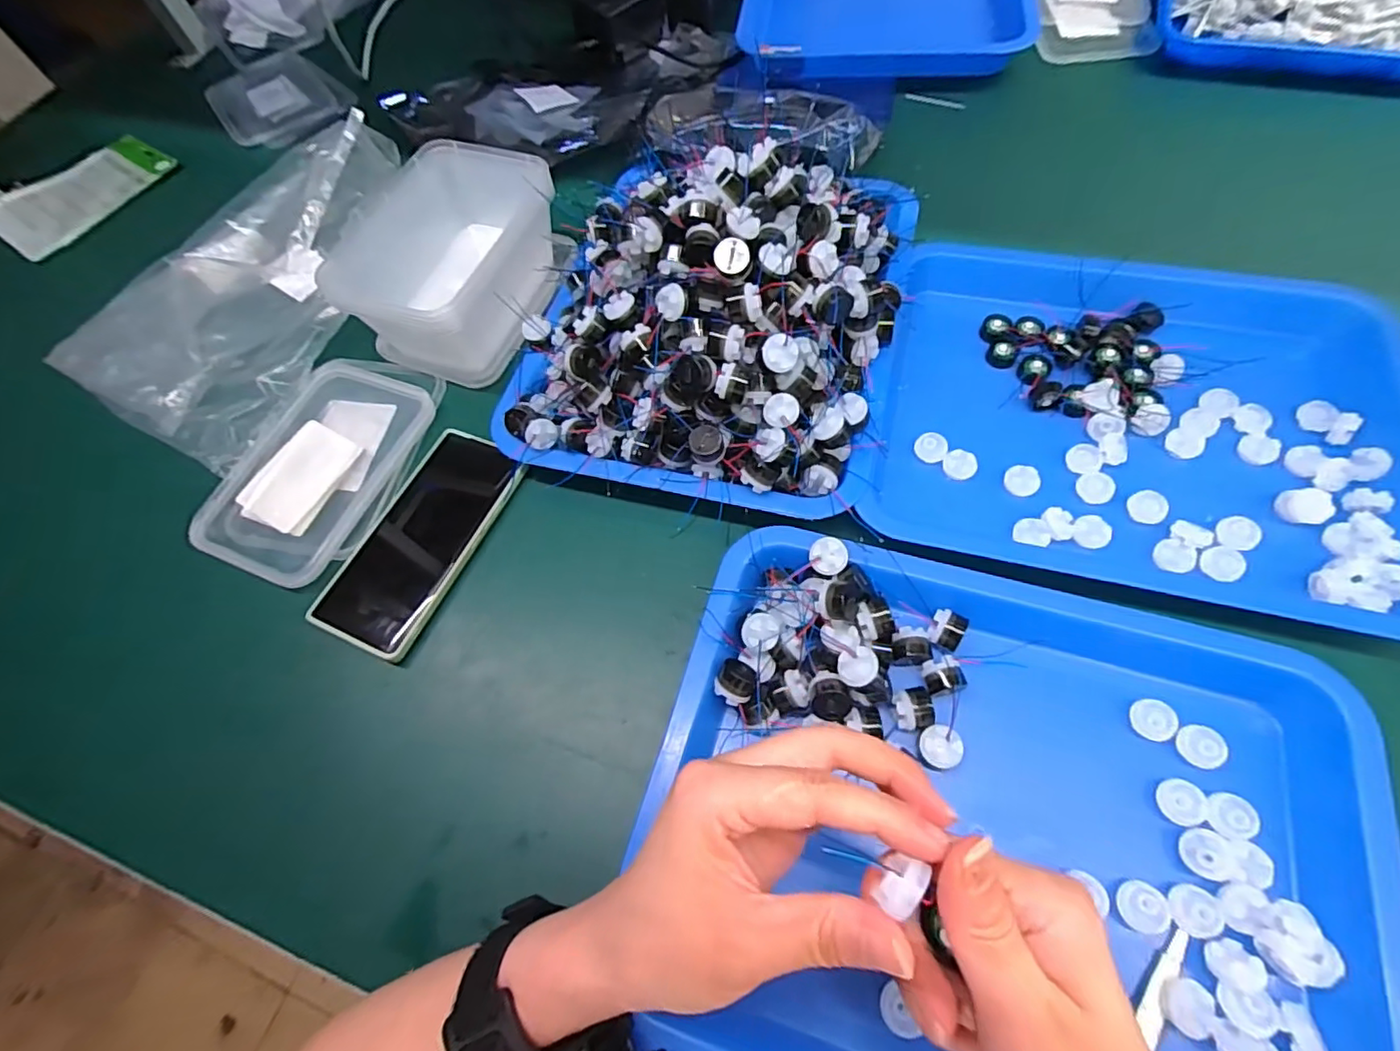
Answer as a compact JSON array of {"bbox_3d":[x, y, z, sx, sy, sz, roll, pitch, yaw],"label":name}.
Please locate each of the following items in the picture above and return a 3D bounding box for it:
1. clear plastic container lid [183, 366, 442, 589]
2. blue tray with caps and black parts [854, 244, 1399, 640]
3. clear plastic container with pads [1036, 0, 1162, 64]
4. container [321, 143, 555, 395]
[{"bbox_3d":[-0.284,-0.047,0.440,0.120,0.012,0.173,19,66,13],"label":"clear plastic container lid"},{"bbox_3d":[0.284,-0.076,0.395,0.325,0.040,0.259,12,65,10],"label":"blue tray with caps and black parts"},{"bbox_3d":[0.414,-0.560,0.632,0.114,0.025,0.206,10,65,9],"label":"clear plastic container with pads"},{"bbox_3d":[-0.188,-0.215,0.477,0.125,0.072,0.180,17,66,12],"label":"container"}]

